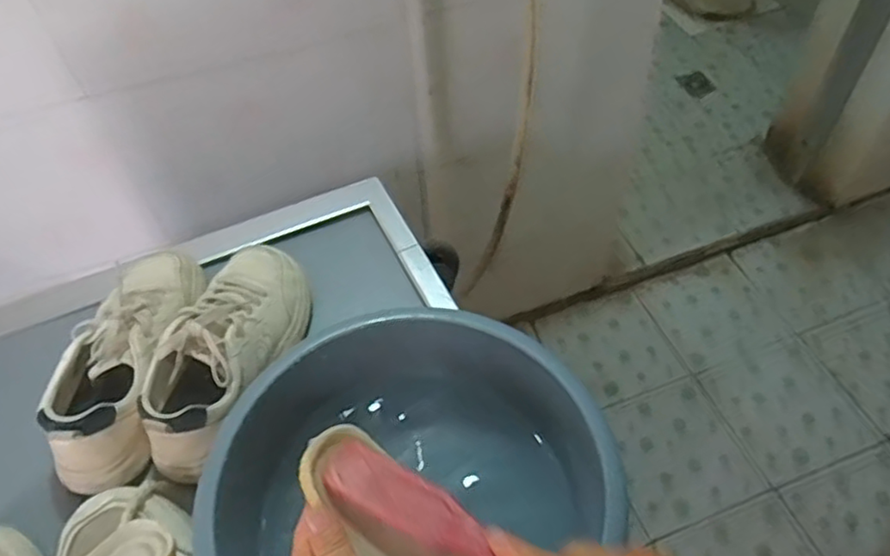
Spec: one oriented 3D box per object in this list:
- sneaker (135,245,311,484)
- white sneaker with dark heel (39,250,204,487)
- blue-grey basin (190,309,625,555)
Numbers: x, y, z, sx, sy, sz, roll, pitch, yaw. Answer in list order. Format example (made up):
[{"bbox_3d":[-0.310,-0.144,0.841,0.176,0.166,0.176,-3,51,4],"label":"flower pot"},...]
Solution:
[{"bbox_3d":[-0.204,0.062,0.610,0.088,0.083,0.242,11,54,11],"label":"sneaker"},{"bbox_3d":[-0.296,0.065,0.604,0.078,0.085,0.245,1,52,4],"label":"white sneaker with dark heel"},{"bbox_3d":[-0.030,0.177,0.506,0.272,0.124,0.297,18,55,16],"label":"blue-grey basin"}]

